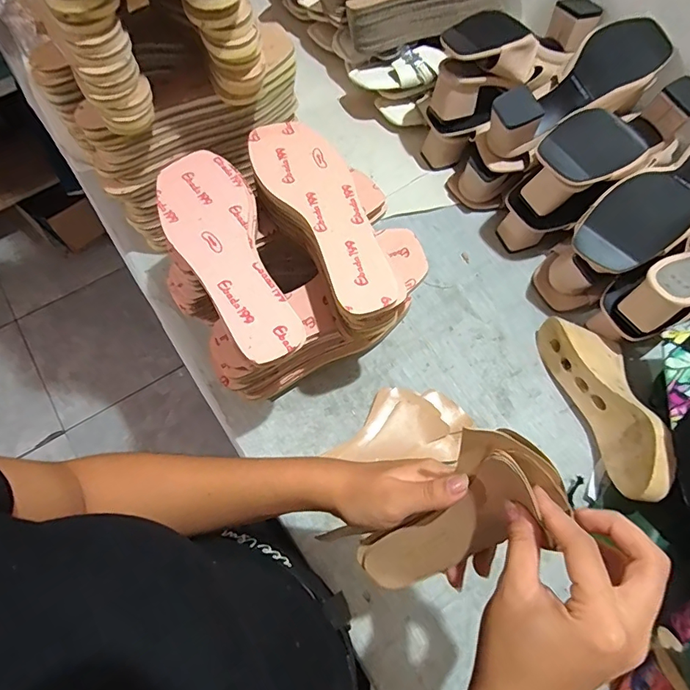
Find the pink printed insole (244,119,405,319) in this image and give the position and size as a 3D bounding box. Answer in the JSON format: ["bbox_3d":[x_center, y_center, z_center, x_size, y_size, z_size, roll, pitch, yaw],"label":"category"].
[{"bbox_3d":[-0.017,-0.134,0.460,0.079,0.009,0.235,-28,71,-12],"label":"pink printed insole"}]

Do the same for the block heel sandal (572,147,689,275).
[{"bbox_3d":[0.370,-0.172,0.531,0.241,0.076,0.092,-38,73,-1],"label":"block heel sandal"}]

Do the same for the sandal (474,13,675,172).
[{"bbox_3d":[0.292,-0.312,0.589,0.241,0.117,0.090,-33,71,5],"label":"sandal"}]

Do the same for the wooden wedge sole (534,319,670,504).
[{"bbox_3d":[0.302,0.066,0.537,0.074,0.082,0.226,-8,50,-5],"label":"wooden wedge sole"}]

